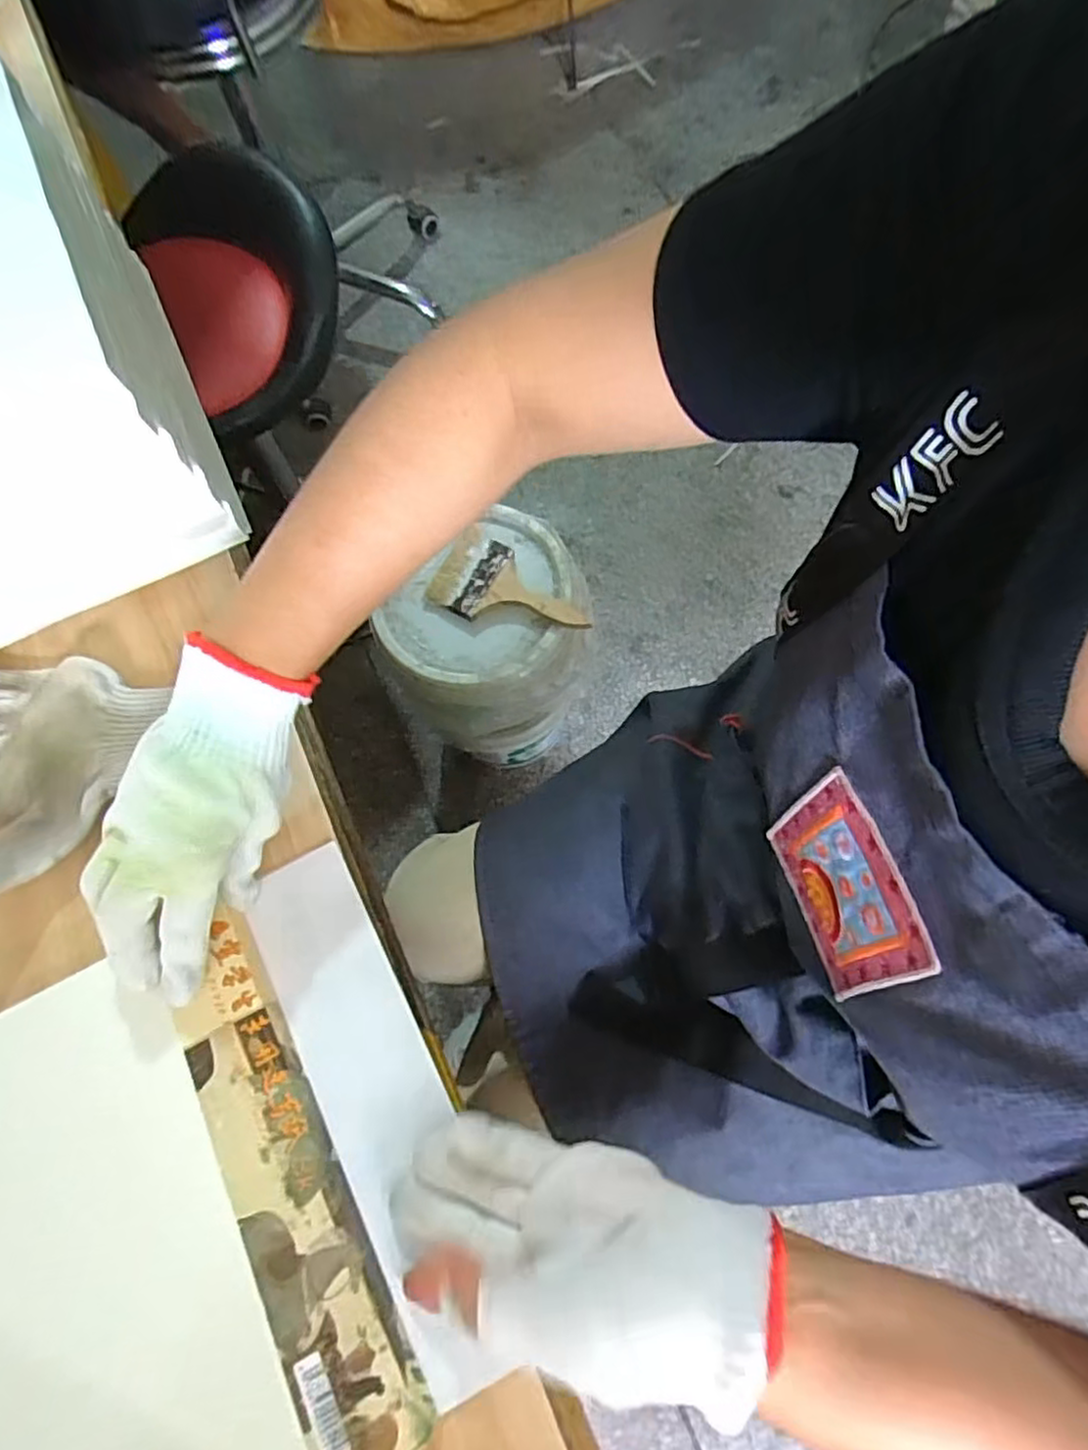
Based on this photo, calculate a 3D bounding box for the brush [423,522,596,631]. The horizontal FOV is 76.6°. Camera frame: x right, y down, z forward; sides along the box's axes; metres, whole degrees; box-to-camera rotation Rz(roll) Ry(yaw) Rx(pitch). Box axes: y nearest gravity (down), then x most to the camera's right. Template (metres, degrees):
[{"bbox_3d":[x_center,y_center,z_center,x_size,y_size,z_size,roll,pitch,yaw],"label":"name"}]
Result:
[{"bbox_3d":[-0.044,-0.153,0.825,0.188,0.014,0.107,35,77,12],"label":"brush"}]

